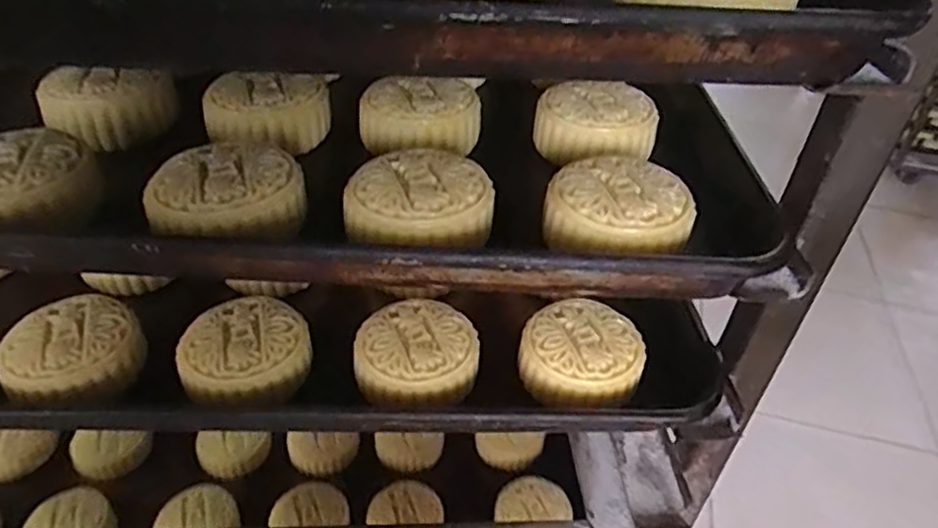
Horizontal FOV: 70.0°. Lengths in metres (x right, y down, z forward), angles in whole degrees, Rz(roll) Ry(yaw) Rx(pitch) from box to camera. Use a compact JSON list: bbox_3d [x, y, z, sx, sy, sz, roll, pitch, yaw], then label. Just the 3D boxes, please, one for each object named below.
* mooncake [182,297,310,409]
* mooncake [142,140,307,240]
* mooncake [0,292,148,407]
[{"bbox_3d":[-0.119,0.046,0.356,0.065,0.019,0.064,-12,43,-25],"label":"mooncake"},{"bbox_3d":[-0.106,-0.030,0.295,0.064,0.021,0.061,1,40,-1],"label":"mooncake"},{"bbox_3d":[-0.204,0.046,0.347,0.060,0.020,0.066,6,38,-4],"label":"mooncake"}]

